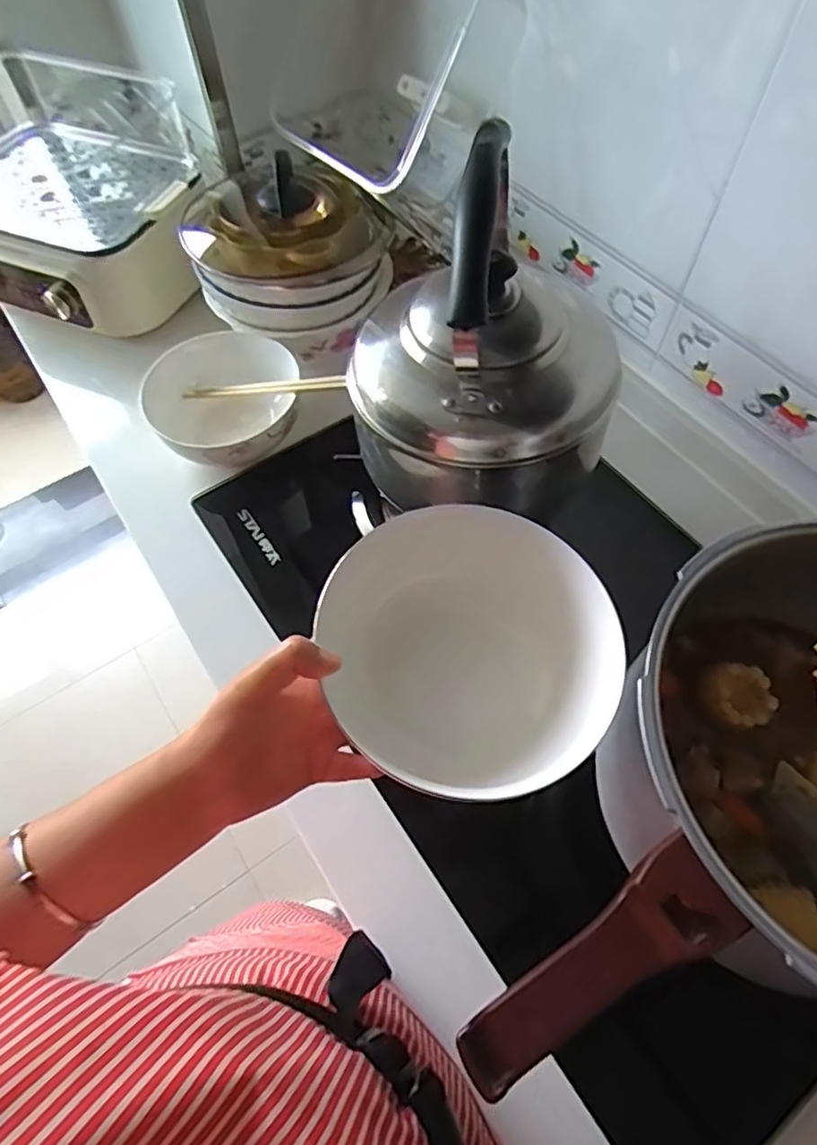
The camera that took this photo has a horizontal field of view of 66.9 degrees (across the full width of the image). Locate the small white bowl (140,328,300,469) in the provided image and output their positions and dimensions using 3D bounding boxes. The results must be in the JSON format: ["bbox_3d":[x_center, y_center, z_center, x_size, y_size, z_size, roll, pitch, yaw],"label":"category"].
[{"bbox_3d":[-0.206,-0.197,0.733,0.174,0.085,0.160,-1,60,1],"label":"small white bowl"}]

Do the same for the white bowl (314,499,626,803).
[{"bbox_3d":[0.034,0.053,0.391,0.169,0.093,0.163,-1,60,1],"label":"white bowl"}]

